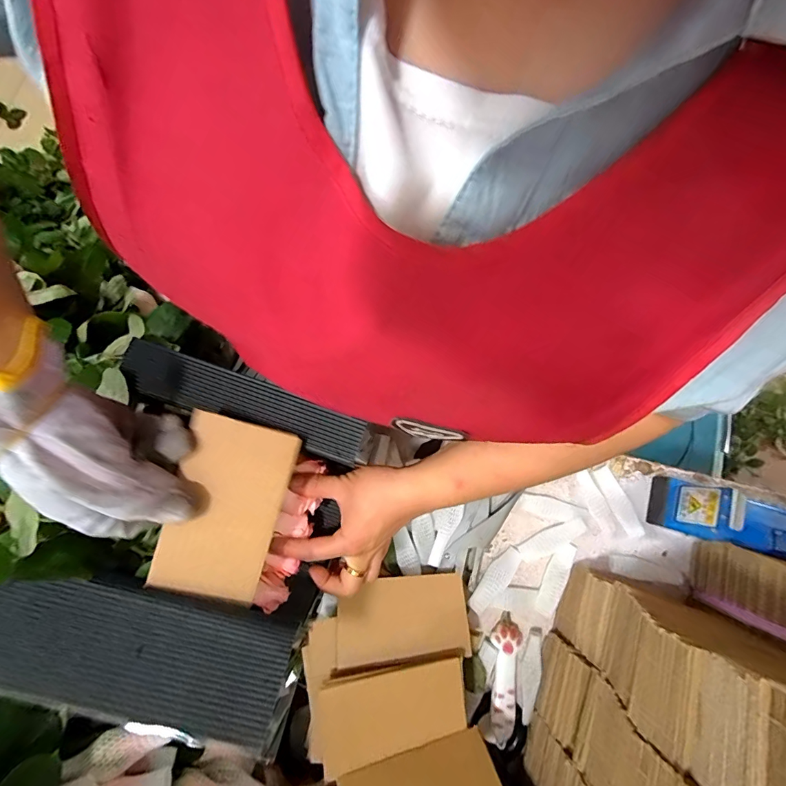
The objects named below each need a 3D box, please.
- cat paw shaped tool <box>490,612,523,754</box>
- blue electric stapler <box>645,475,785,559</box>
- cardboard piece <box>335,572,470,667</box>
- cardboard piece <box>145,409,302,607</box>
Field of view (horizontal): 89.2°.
[{"bbox_3d":[0.124,0.321,0.449,0.032,0.019,0.125,12,78,2],"label":"cat paw shaped tool"},{"bbox_3d":[0.416,0.145,0.437,0.196,0.123,0.065,16,78,3],"label":"blue electric stapler"},{"bbox_3d":[0.010,0.236,0.424,0.136,0.007,0.078,1,45,-8],"label":"cardboard piece"},{"bbox_3d":[-0.128,0.090,0.304,0.080,0.006,0.136,16,89,-5],"label":"cardboard piece"}]

